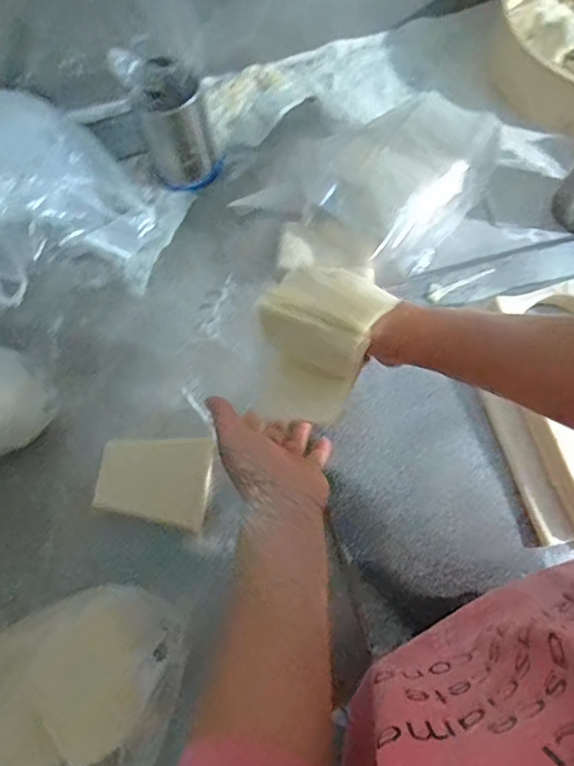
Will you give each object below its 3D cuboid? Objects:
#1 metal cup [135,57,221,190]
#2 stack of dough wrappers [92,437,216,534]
[{"bbox_3d":[-0.132,-0.310,0.632,0.078,0.121,0.080,0,70,0],"label":"metal cup"},{"bbox_3d":[-0.129,0.093,0.511,0.103,0.012,0.086,11,72,-13],"label":"stack of dough wrappers"}]

